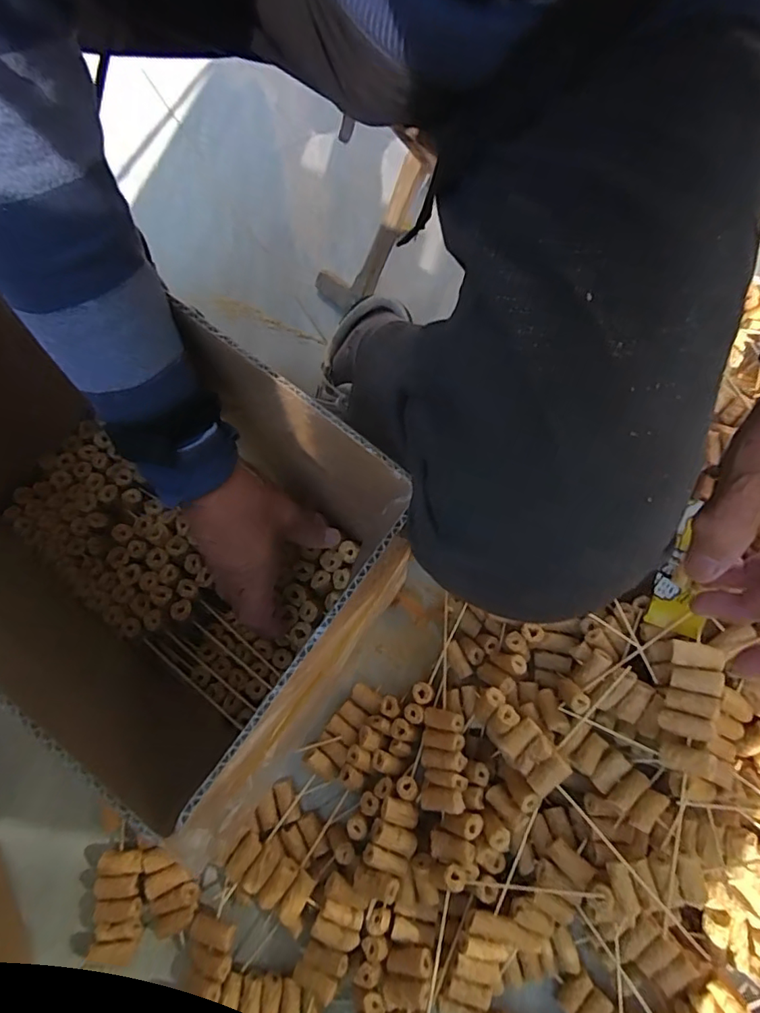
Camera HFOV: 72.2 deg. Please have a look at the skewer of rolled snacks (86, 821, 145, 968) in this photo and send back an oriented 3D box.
[{"bbox_3d":[-0.236,0.352,0.473,0.039,0.019,0.102,-3,71,-2],"label":"skewer of rolled snacks"}]

